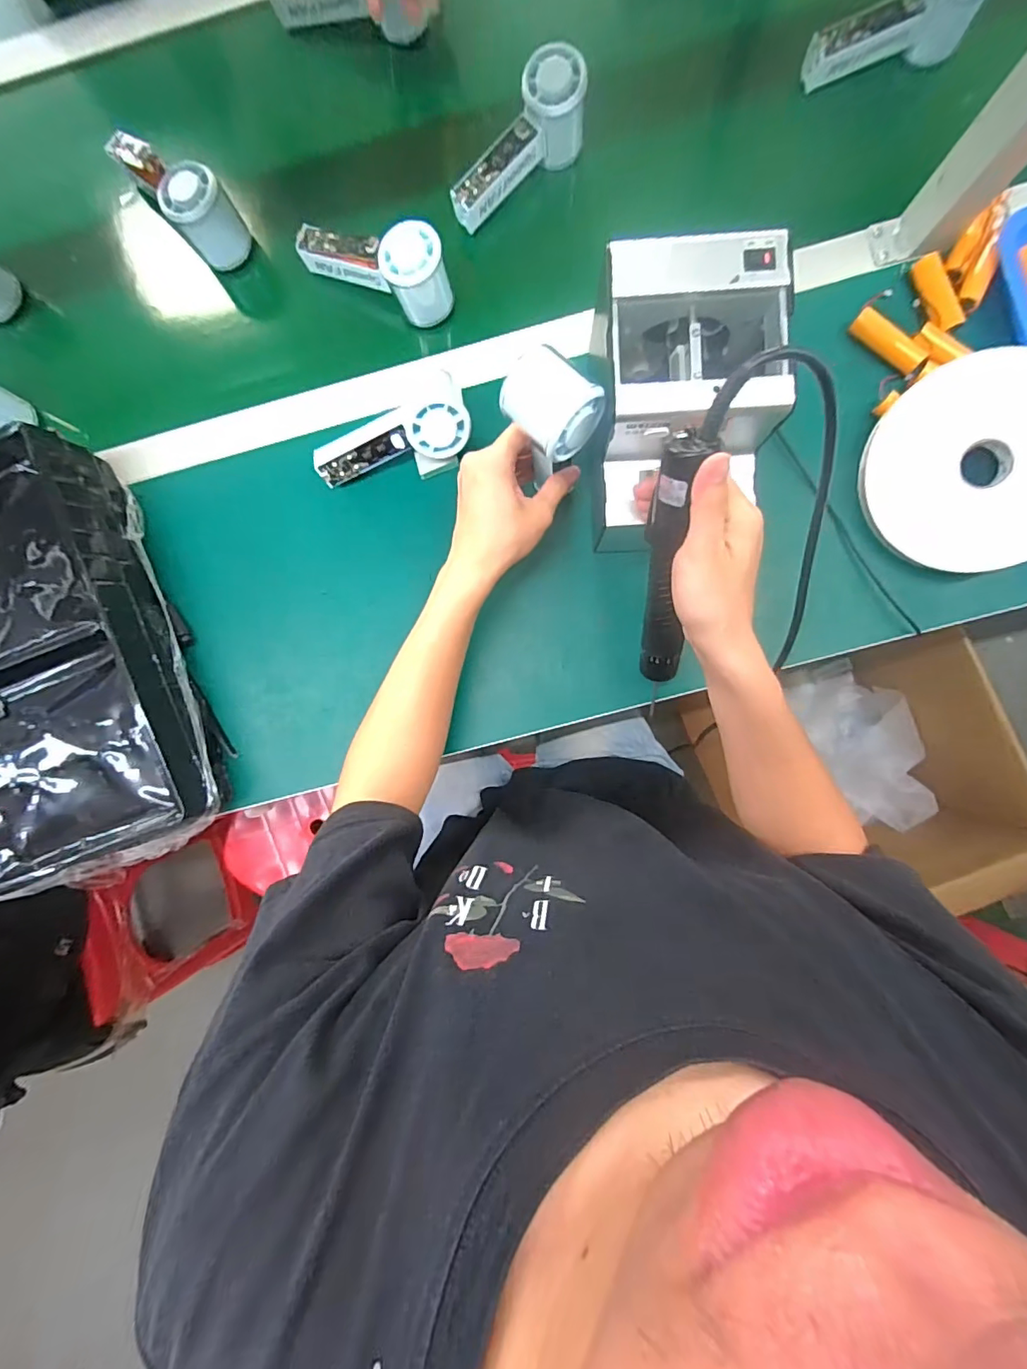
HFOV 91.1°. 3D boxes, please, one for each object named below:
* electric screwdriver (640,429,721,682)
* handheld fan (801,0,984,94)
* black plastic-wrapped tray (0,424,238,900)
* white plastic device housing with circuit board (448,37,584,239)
[{"bbox_3d":[0.117,-0.078,0.375,0.030,0.027,0.199,-6,133,3],"label":"electric screwdriver"},{"bbox_3d":[0.353,-0.607,0.460,0.146,0.055,0.059,-23,88,2],"label":"handheld fan"},{"bbox_3d":[-0.465,-0.004,0.480,0.286,0.077,0.385,-22,88,2],"label":"black plastic-wrapped tray"},{"bbox_3d":[0.003,-0.505,0.475,0.055,0.061,0.148,42,91,3],"label":"white plastic device housing with circuit board"}]

